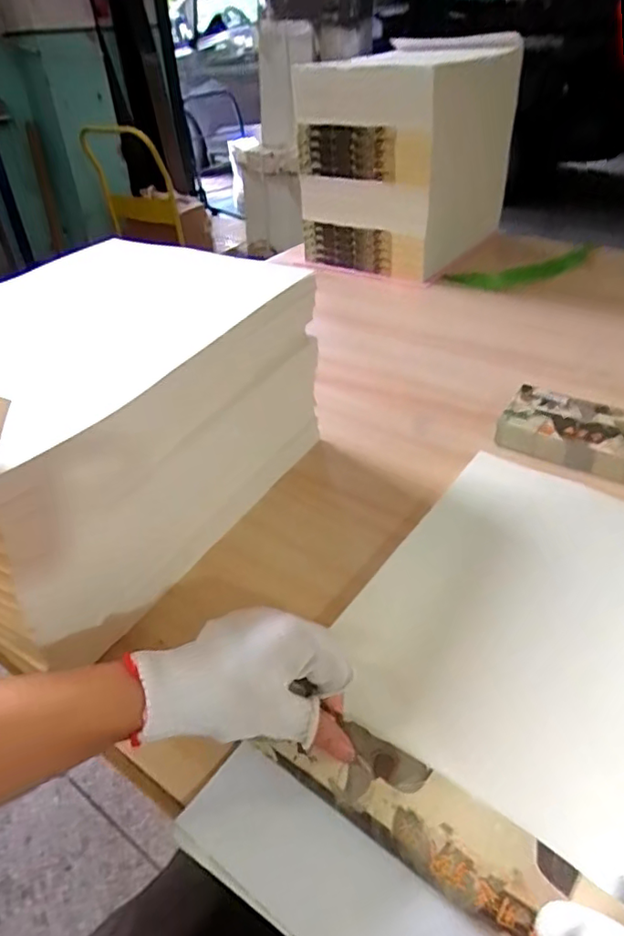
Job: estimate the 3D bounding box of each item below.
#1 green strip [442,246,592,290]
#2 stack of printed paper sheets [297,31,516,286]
[{"bbox_3d":[0.382,-0.350,1.021,0.279,0.024,0.069,-11,39,-9],"label":"green strip"},{"bbox_3d":[0.197,-0.595,1.106,0.309,0.317,0.377,20,44,27],"label":"stack of printed paper sheets"}]

